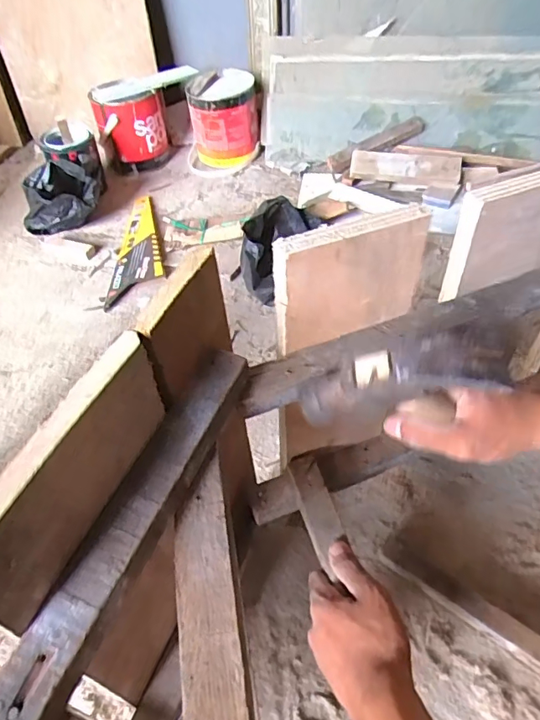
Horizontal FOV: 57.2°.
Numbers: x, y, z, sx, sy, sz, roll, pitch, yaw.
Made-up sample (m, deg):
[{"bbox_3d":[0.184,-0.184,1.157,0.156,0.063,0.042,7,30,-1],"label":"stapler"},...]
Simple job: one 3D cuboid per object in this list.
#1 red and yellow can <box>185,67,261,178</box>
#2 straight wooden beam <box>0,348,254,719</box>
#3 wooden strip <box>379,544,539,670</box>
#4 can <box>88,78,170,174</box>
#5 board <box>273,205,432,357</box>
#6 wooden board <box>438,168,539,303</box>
[{"bbox_3d":[-0.108,-0.542,1.134,0.175,0.177,0.160,-5,47,-2],"label":"red and yellow can"},{"bbox_3d":[-0.107,0.153,0.222,0.034,0.021,0.422,16,49,17],"label":"straight wooden beam"},{"bbox_3d":[0.217,0.252,0.477,0.233,0.030,0.023,28,56,25],"label":"wooden strip"},{"bbox_3d":[-0.315,-0.535,1.142,0.147,0.171,0.132,-12,47,-9],"label":"can"},{"bbox_3d":[0.056,-0.057,0.355,0.113,0.090,0.018,-19,49,-15],"label":"board"},{"bbox_3d":[0.198,-0.106,0.397,0.117,0.093,0.017,-18,48,-14],"label":"wooden board"}]

